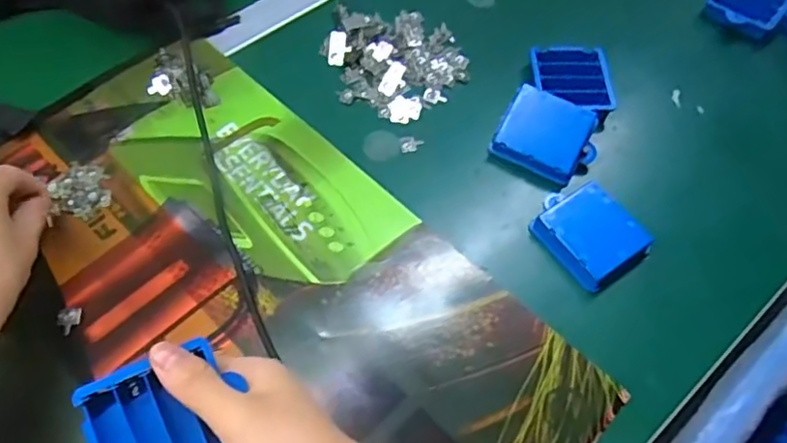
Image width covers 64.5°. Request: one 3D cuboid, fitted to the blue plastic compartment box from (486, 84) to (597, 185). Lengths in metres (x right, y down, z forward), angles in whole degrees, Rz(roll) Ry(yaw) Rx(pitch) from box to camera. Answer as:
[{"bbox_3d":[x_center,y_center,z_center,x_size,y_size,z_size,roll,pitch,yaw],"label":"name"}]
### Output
[{"bbox_3d":[0.122,-0.070,0.500,0.074,0.021,0.063,28,83,14],"label":"blue plastic compartment box"}]

